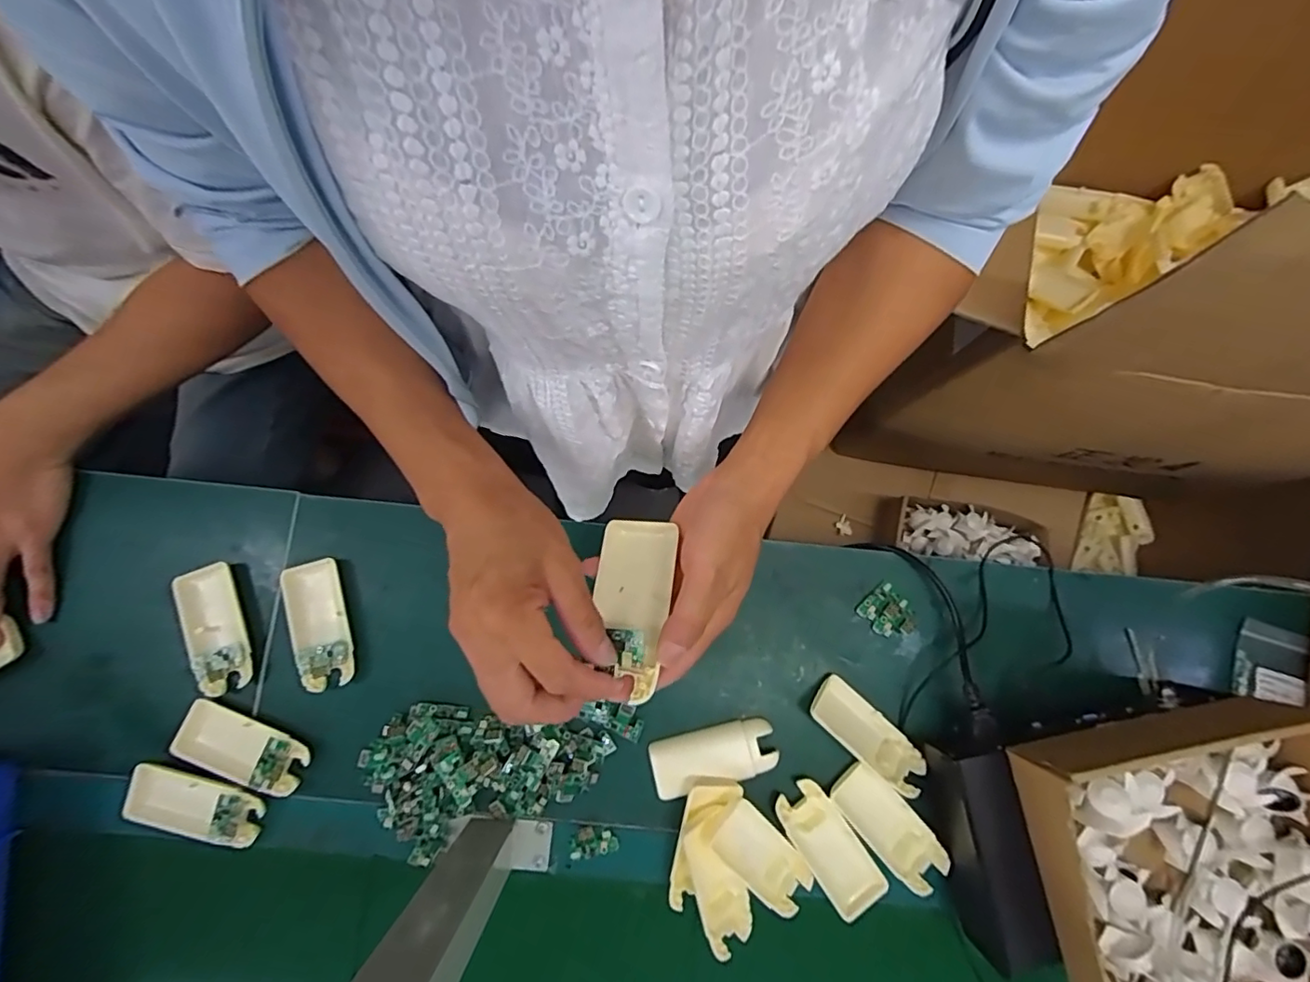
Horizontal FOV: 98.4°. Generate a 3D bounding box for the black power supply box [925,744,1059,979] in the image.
[{"bbox_3d":[0.256,0.279,0.442,0.048,0.058,0.150,-11,80,-3],"label":"black power supply box"}]

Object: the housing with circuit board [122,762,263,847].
[{"bbox_3d":[-0.373,0.253,0.456,0.105,0.018,0.044,12,80,1],"label":"housing with circuit board"}]

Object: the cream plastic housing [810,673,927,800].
[{"bbox_3d":[0.180,0.205,0.476,0.104,0.020,0.041,40,81,6],"label":"cream plastic housing"}]

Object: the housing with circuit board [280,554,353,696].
[{"bbox_3d":[-0.288,0.114,0.482,0.050,0.015,0.105,-17,80,-4],"label":"housing with circuit board"}]

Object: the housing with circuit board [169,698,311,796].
[{"bbox_3d":[-0.339,0.211,0.465,0.106,0.012,0.050,19,80,2],"label":"housing with circuit board"}]

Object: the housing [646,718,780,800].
[{"bbox_3d":[0.049,0.222,0.472,0.104,0.019,0.042,-13,80,-4],"label":"housing"}]

